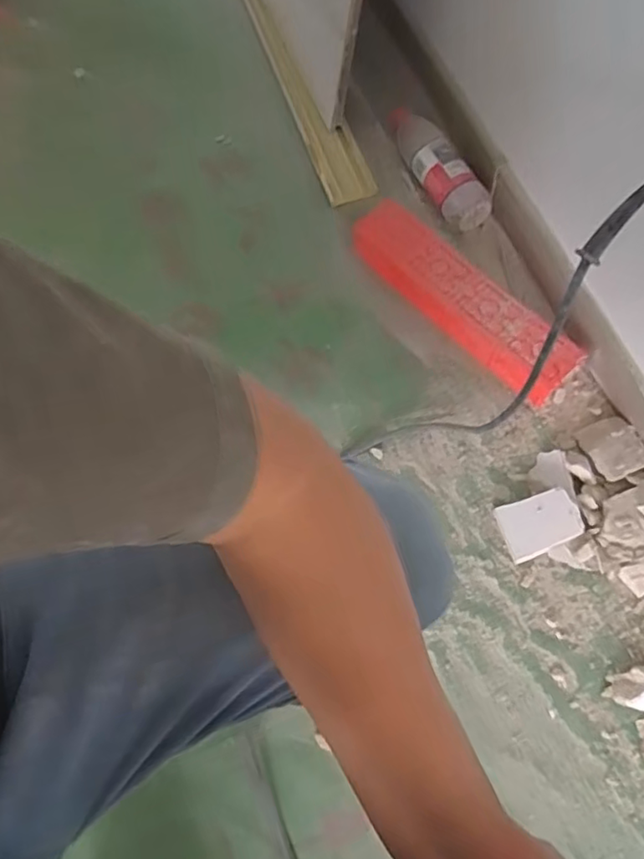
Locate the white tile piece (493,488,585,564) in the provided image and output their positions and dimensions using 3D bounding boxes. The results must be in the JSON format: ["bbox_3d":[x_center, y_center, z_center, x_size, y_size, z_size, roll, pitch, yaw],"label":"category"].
[{"bbox_3d":[0.257,0.111,0.723,0.089,0.012,0.065,-20,74,7],"label":"white tile piece"}]

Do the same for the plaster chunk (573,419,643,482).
[{"bbox_3d":[0.353,0.022,0.747,0.062,0.025,0.074,-20,70,-4],"label":"plaster chunk"}]

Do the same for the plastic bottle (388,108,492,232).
[{"bbox_3d":[0.158,-0.384,0.874,0.065,0.057,0.227,-35,86,-11],"label":"plastic bottle"}]

